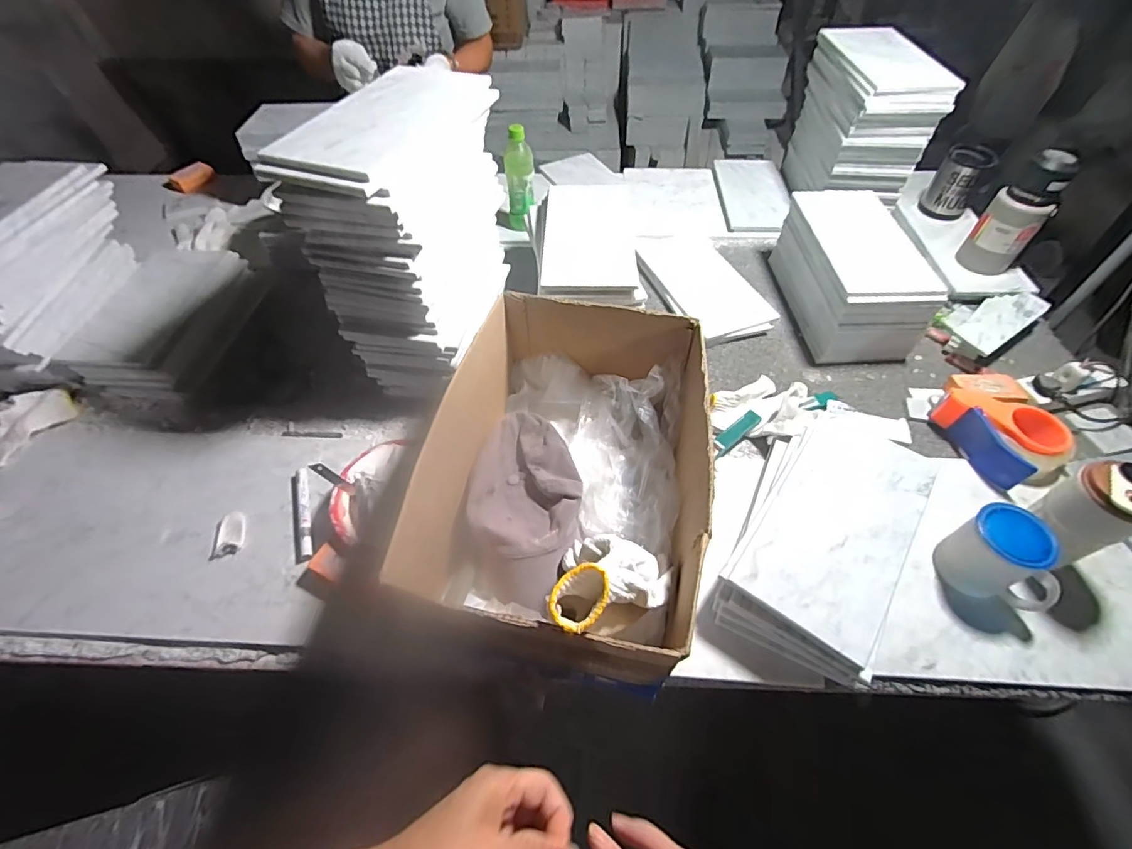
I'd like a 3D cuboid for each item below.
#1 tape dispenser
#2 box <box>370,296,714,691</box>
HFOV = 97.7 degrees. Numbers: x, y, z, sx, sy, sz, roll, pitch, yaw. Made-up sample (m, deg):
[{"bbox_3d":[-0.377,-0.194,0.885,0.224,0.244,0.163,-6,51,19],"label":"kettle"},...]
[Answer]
[{"bbox_3d":[0.647,0.010,0.727,0.127,0.060,0.157,-16,53,-9],"label":"tape dispenser"},{"bbox_3d":[0.004,0.048,0.589,0.280,0.178,0.422,7,53,8],"label":"box"}]

